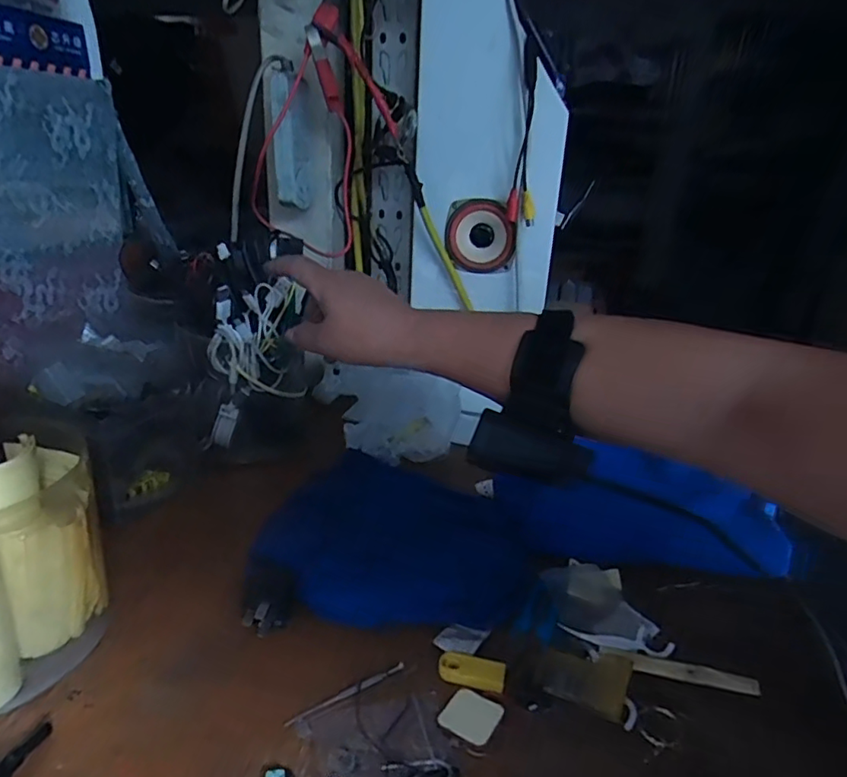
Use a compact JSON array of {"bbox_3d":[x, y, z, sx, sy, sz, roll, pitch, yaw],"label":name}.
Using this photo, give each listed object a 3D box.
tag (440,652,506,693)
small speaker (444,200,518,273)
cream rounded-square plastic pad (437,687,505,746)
[{"bbox_3d":[0.029,0.171,0.352,0.040,0.004,0.018,9,24,10],"label":"tag"},{"bbox_3d":[0.061,-0.164,0.623,0.074,0.073,0.031,4,22,2],"label":"small speaker"},{"bbox_3d":[0.027,0.183,0.326,0.030,0.004,0.029,17,27,27],"label":"cream rounded-square plastic pad"}]

